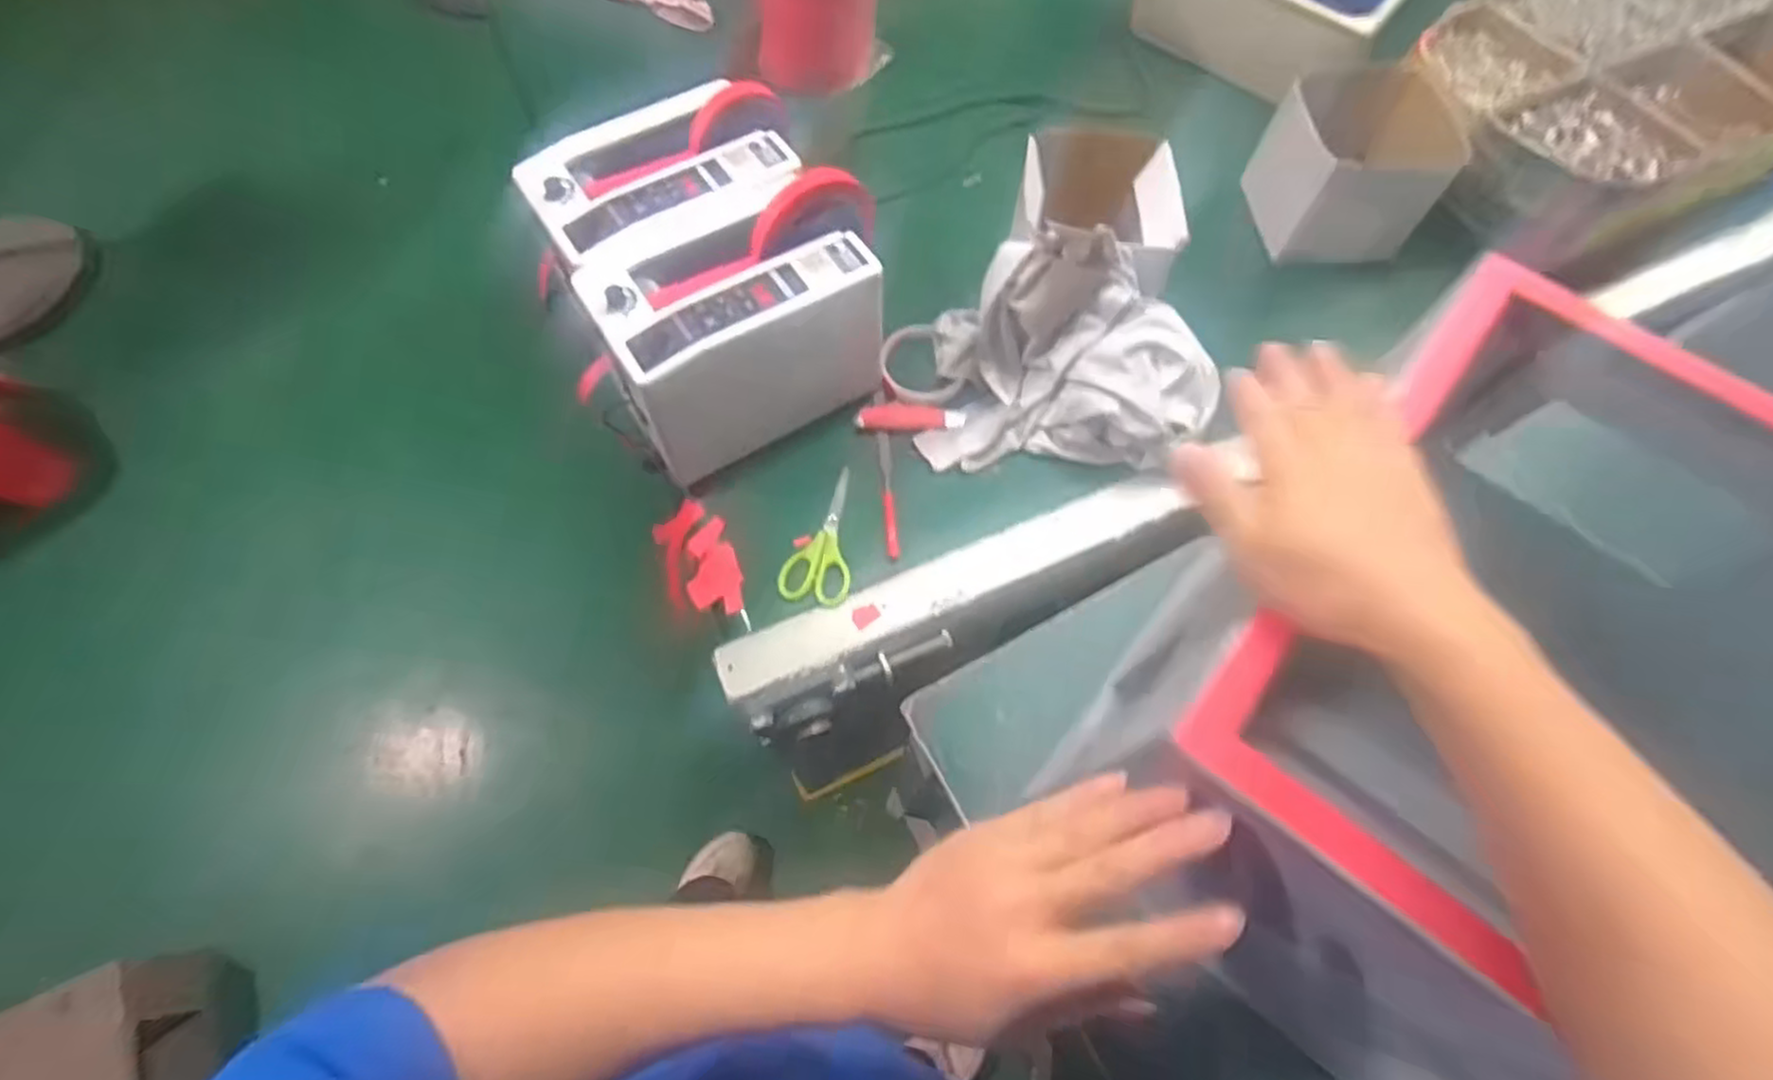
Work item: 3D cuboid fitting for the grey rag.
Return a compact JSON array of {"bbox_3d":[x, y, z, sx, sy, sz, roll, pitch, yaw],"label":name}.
[{"bbox_3d":[0.156,-0.150,0.634,0.232,0.116,0.159,7,66,3],"label":"grey rag"}]

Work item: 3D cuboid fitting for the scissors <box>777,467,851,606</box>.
[{"bbox_3d":[-0.052,-0.006,0.628,0.056,0.009,0.126,8,66,3],"label":"scissors"}]

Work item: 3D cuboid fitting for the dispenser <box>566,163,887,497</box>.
[{"bbox_3d":[-0.120,-0.184,0.632,0.255,0.147,0.155,-27,69,-12],"label":"dispenser"}]

